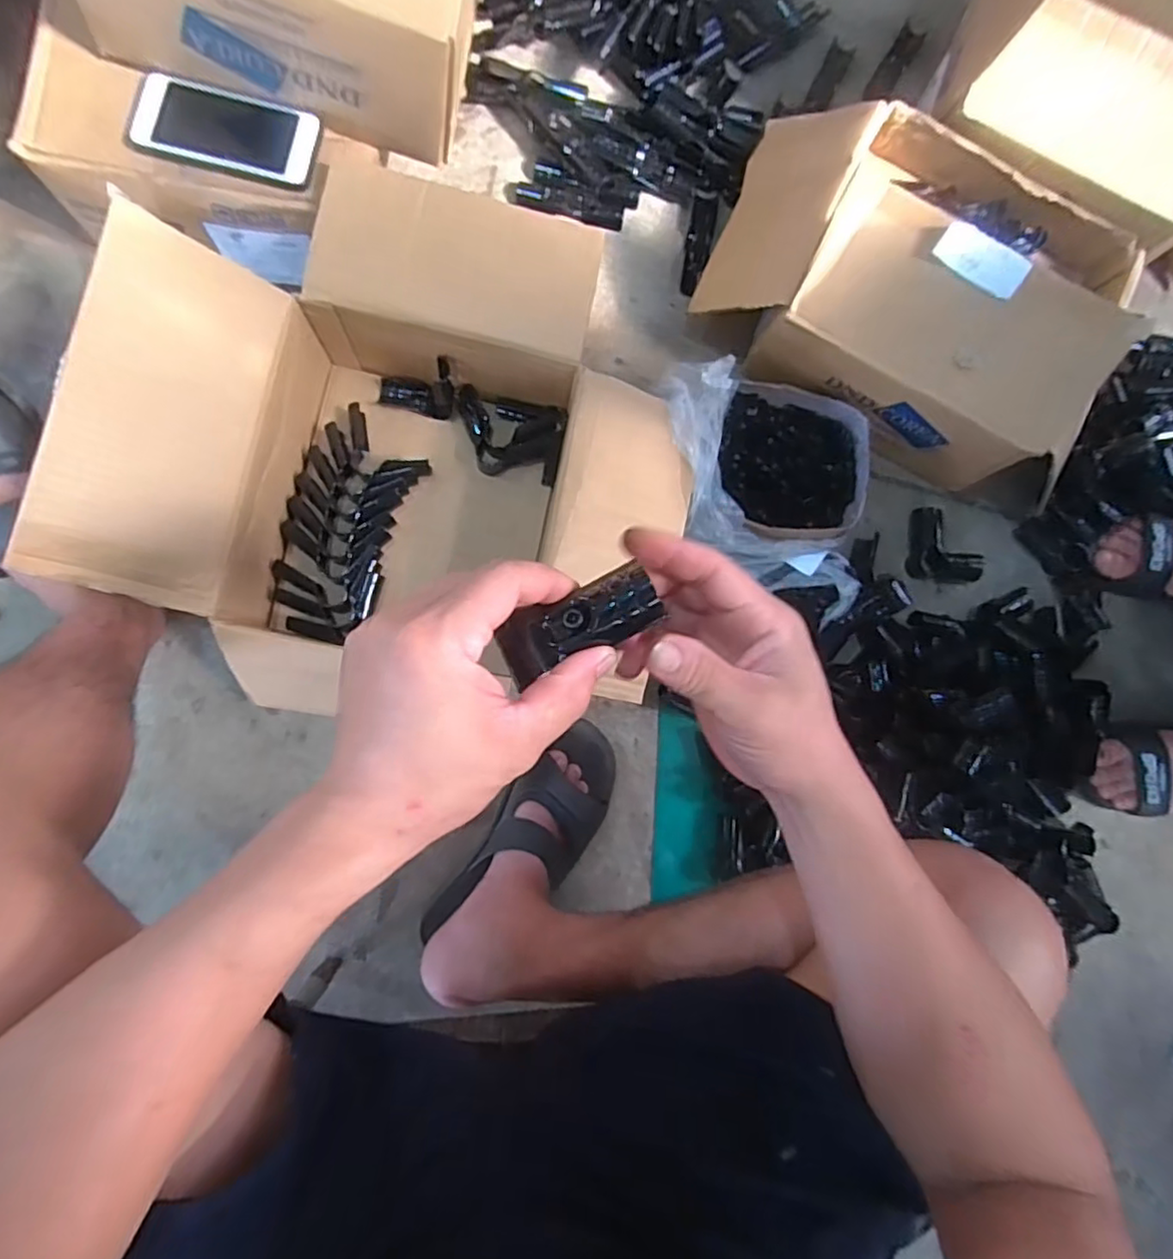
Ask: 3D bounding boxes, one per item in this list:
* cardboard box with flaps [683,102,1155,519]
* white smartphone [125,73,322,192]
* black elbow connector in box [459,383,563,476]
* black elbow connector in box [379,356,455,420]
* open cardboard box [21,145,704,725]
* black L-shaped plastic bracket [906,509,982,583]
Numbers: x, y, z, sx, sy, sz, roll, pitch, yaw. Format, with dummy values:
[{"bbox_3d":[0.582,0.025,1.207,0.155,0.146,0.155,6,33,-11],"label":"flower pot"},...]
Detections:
[{"bbox_3d":[0.376,-0.384,0.704,0.454,0.193,0.328,22,83,-4],"label":"cardboard box with flaps"},{"bbox_3d":[-0.335,-0.470,0.600,0.159,0.016,0.082,10,82,-5],"label":"white smartphone"},{"bbox_3d":[-0.091,-0.214,0.708,0.120,0.032,0.078,19,83,-5],"label":"black elbow connector in box"},{"bbox_3d":[-0.183,-0.260,0.680,0.083,0.062,0.037,5,85,-6],"label":"black elbow connector in box"},{"bbox_3d":[-0.141,-0.174,0.614,0.502,0.221,0.466,20,83,-4],"label":"open cardboard box"},{"bbox_3d":[0.430,-0.097,0.769,0.092,0.032,0.081,14,84,-5],"label":"black L-shaped plastic bracket"}]

